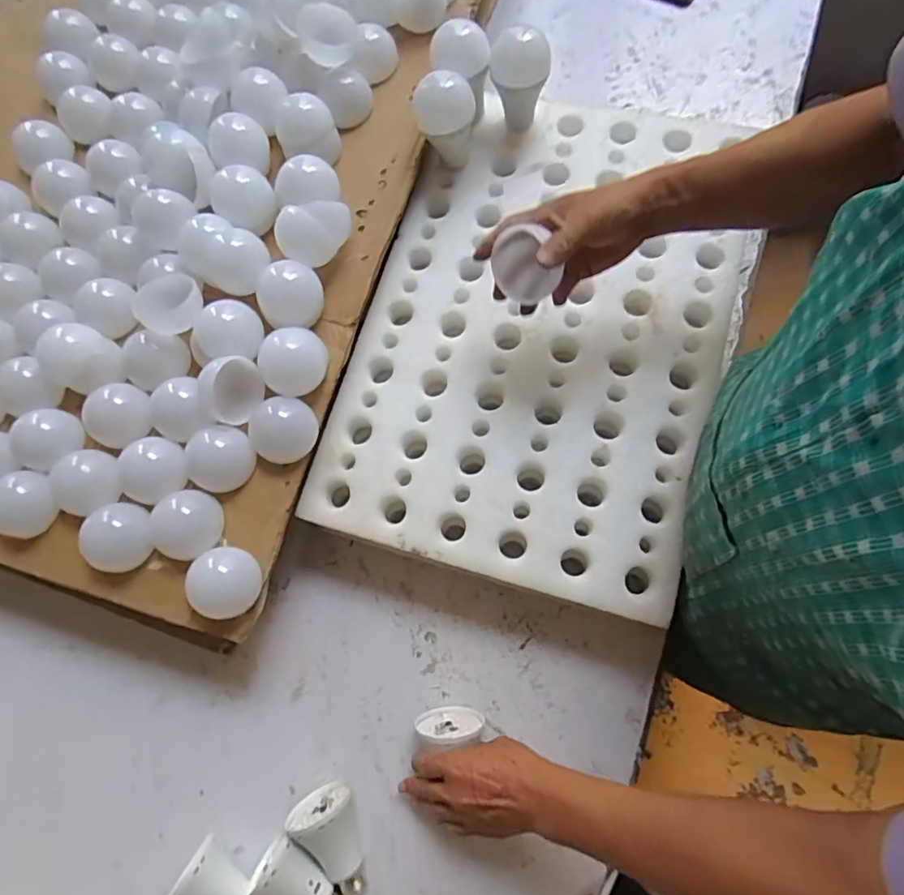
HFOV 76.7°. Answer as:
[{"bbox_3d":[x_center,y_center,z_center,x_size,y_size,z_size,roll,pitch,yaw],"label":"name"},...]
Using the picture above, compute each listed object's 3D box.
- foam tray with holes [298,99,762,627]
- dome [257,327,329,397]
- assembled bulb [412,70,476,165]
[{"bbox_3d":[0.096,-0.129,0.607,0.371,0.052,0.529,16,74,6],"label":"foam tray with holes"},{"bbox_3d":[-0.157,-0.087,0.569,0.065,0.051,0.066,-19,72,1],"label":"dome"},{"bbox_3d":[-0.008,-0.349,0.620,0.063,0.088,0.072,0,74,7],"label":"assembled bulb"}]

